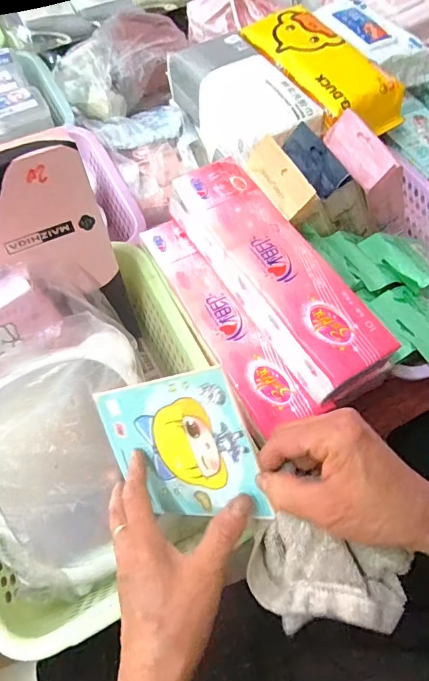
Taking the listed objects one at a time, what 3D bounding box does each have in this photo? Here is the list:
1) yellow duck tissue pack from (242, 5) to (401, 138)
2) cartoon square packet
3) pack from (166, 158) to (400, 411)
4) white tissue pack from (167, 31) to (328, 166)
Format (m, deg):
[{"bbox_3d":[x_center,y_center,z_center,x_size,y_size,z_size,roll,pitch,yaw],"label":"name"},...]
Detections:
[{"bbox_3d":[0.133,-0.343,0.584,0.106,0.052,0.222,-28,67,-16],"label":"yellow duck tissue pack"},{"bbox_3d":[-0.030,0.082,0.348,0.004,0.143,0.107,-23,96,-50],"label":"cartoon square packet"},{"bbox_3d":[0.057,-0.064,0.446,0.079,0.053,0.266,-29,67,-16],"label":"pack"},{"bbox_3d":[0.034,-0.297,0.591,0.103,0.084,0.212,-29,67,-16],"label":"white tissue pack"}]

